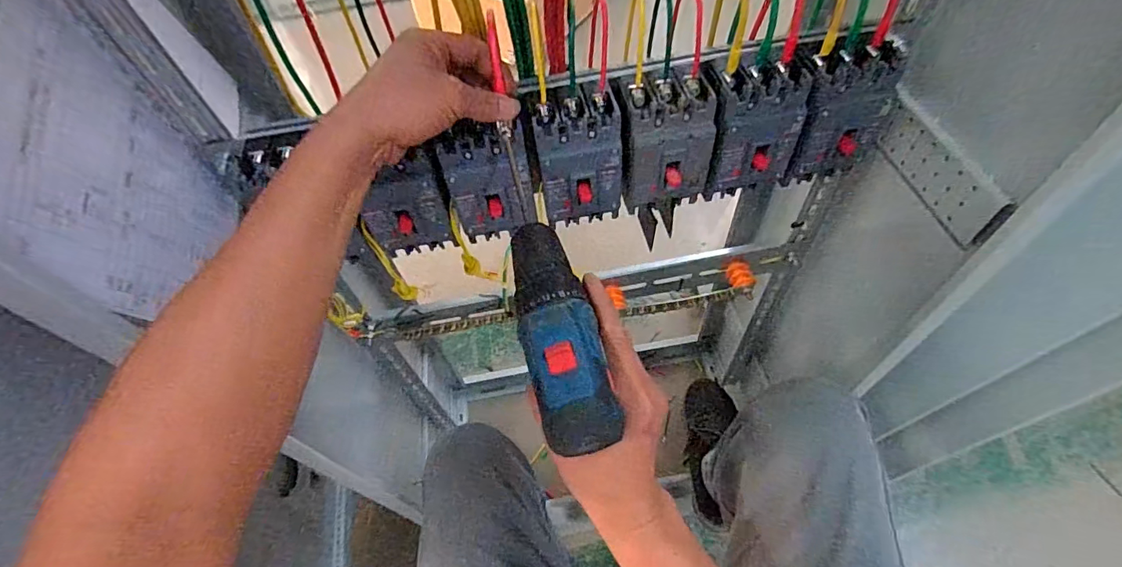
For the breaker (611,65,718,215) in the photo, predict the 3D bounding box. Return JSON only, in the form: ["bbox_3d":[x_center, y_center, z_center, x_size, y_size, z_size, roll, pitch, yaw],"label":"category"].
[{"bbox_3d":[0.095,-0.133,0.466,0.084,0.108,0.062,-6,55,0],"label":"breaker"}]

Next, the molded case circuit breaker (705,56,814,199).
[{"bbox_3d":[0.181,-0.144,0.469,0.086,0.111,0.058,-2,55,3],"label":"molded case circuit breaker"}]

